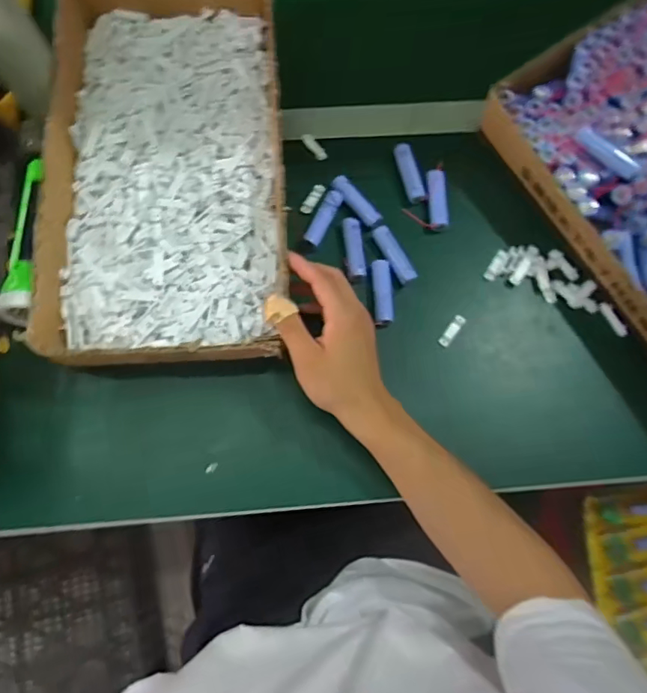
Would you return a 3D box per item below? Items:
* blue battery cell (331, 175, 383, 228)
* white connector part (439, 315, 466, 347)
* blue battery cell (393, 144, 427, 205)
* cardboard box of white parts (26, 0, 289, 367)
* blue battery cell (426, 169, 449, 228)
[{"bbox_3d":[0.035,-0.153,0.534,0.016,0.018,0.073,-36,78,-11],"label":"blue battery cell"},{"bbox_3d":[0.132,-0.016,0.522,0.012,0.013,0.035,35,88,8],"label":"white connector part"},{"bbox_3d":[0.093,-0.190,0.547,0.018,0.018,0.070,-17,75,-6],"label":"blue battery cell"},{"bbox_3d":[-0.149,-0.187,0.504,0.213,0.063,0.425,-3,74,-3],"label":"cardboard box of white parts"},{"bbox_3d":[0.122,-0.160,0.544,0.017,0.021,0.068,-2,74,-2],"label":"blue battery cell"}]

